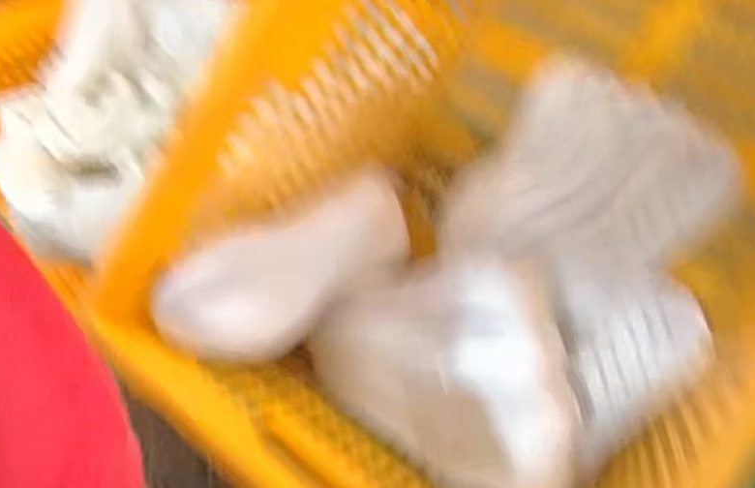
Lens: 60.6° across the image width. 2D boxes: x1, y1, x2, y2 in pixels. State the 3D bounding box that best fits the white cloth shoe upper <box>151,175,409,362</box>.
[{"bbox_3d":[-0.082,0.019,0.654,0.283,0.110,0.082,-34,61,-27],"label":"white cloth shoe upper"}]

